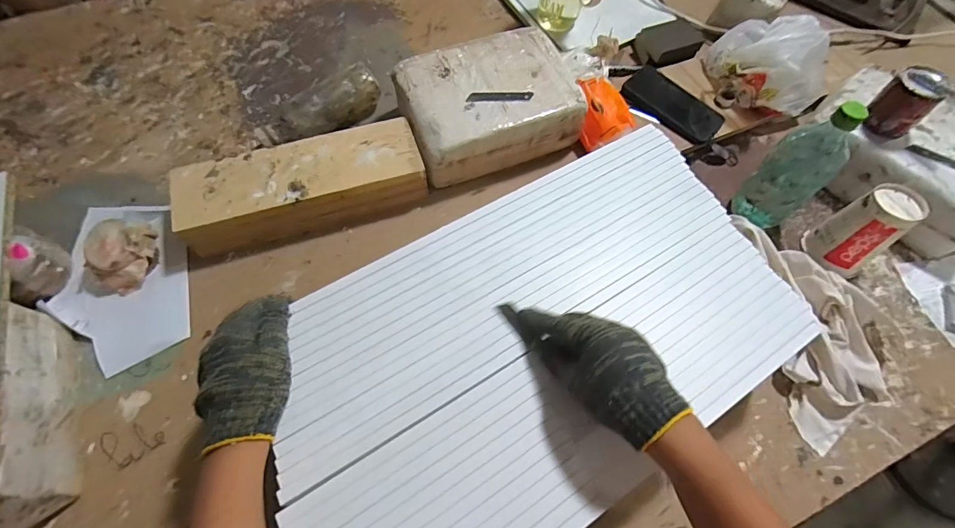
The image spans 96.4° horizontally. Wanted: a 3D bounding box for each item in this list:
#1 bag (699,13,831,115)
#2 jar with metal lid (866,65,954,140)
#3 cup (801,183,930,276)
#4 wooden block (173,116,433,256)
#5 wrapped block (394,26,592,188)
[{"bbox_3d":[0.503,-0.349,0.727,0.197,0.121,0.171,39,69,15],"label":"bag"},{"bbox_3d":[0.614,-0.231,0.613,0.059,0.074,0.069,-35,71,-17],"label":"jar with metal lid"},{"bbox_3d":[0.533,-0.044,0.590,0.079,0.115,0.079,1,65,-2],"label":"cup"},{"bbox_3d":[-0.251,-0.115,0.624,0.340,0.061,0.128,-18,67,-11],"label":"wooden block"},{"bbox_3d":[0.016,-0.261,0.692,0.266,0.084,0.204,-20,67,-12],"label":"wrapped block"}]

